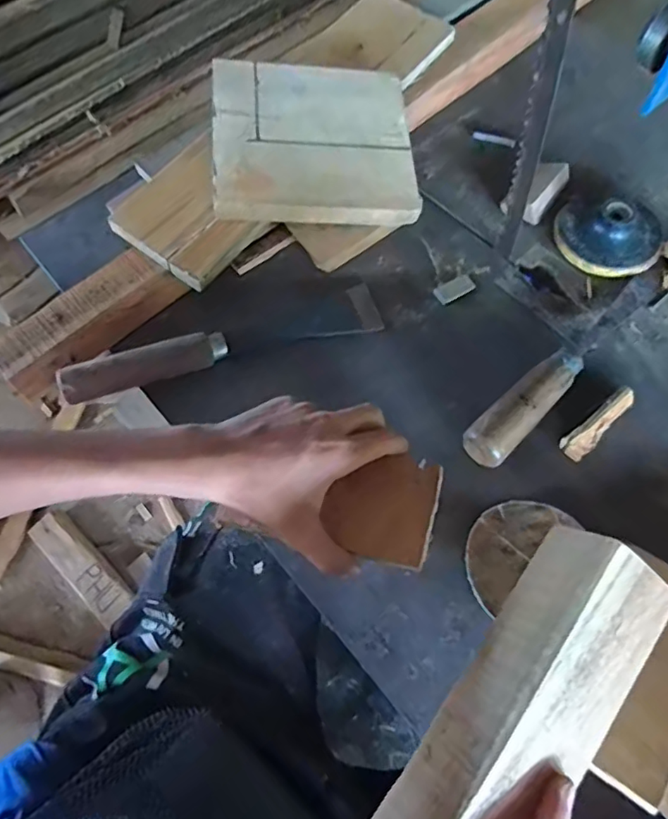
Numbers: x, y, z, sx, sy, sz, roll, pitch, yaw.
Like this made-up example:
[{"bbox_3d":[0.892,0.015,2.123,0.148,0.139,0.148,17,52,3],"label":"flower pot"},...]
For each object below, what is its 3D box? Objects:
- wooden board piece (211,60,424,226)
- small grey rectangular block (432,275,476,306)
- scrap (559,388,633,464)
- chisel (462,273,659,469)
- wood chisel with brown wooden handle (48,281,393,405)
[{"bbox_3d":[-0.017,-0.237,0.488,0.171,0.032,0.142,-2,78,-10],"label":"wooden board piece"},{"bbox_3d":[0.106,-0.106,0.489,0.036,0.004,0.018,-29,66,-10],"label":"small grey rectangular block"},{"bbox_3d":[0.202,0.010,0.422,0.070,0.014,0.019,-36,68,-13],"label":"scrap"},{"bbox_3d":[0.185,-0.040,0.436,0.234,0.032,0.032,-42,69,-15],"label":"chisel"},{"bbox_3d":[-0.088,-0.059,0.459,0.257,0.039,0.045,-19,65,-6],"label":"wood chisel with brown wooden handle"}]

